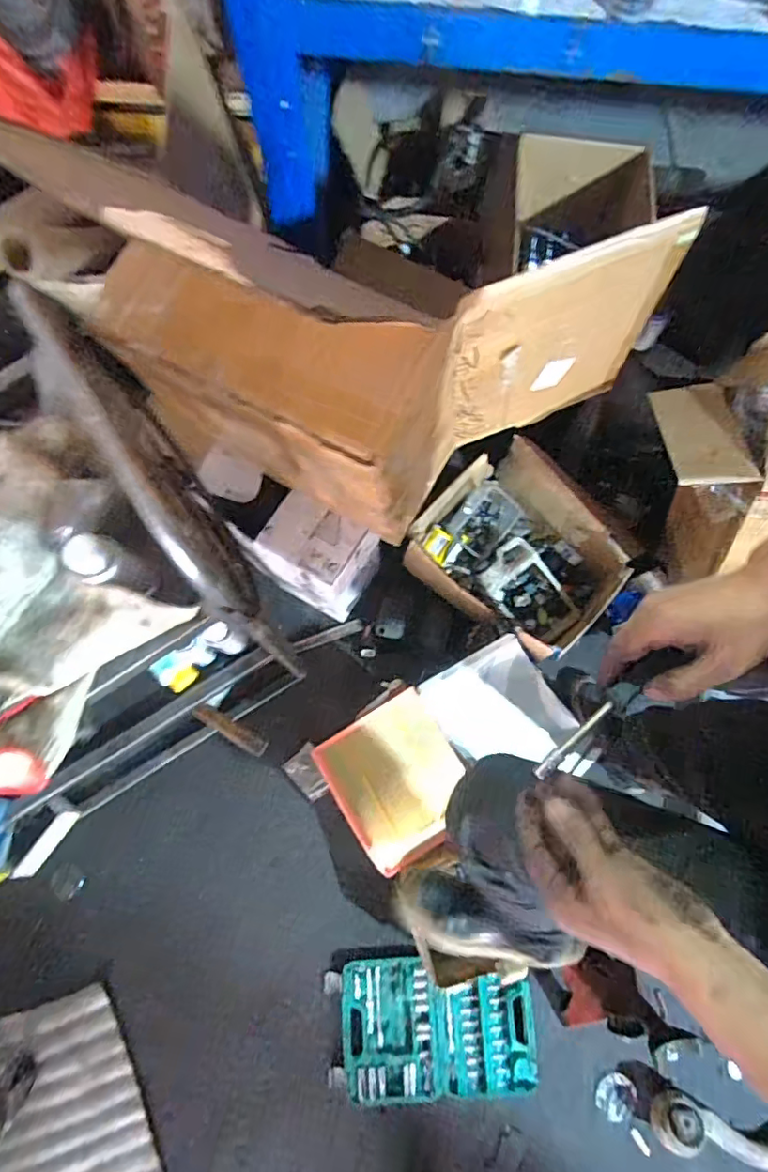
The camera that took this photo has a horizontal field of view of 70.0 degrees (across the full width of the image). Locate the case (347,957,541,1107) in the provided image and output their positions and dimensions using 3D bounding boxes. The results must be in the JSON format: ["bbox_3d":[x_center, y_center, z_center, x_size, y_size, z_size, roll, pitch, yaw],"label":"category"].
[{"bbox_3d":[0.109,0.911,1.129,0.393,0.047,0.245,-3,73,0],"label":"case"}]

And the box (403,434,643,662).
[{"bbox_3d":[0.326,-0.087,1.339,0.454,0.153,0.439,41,78,12],"label":"box"}]

